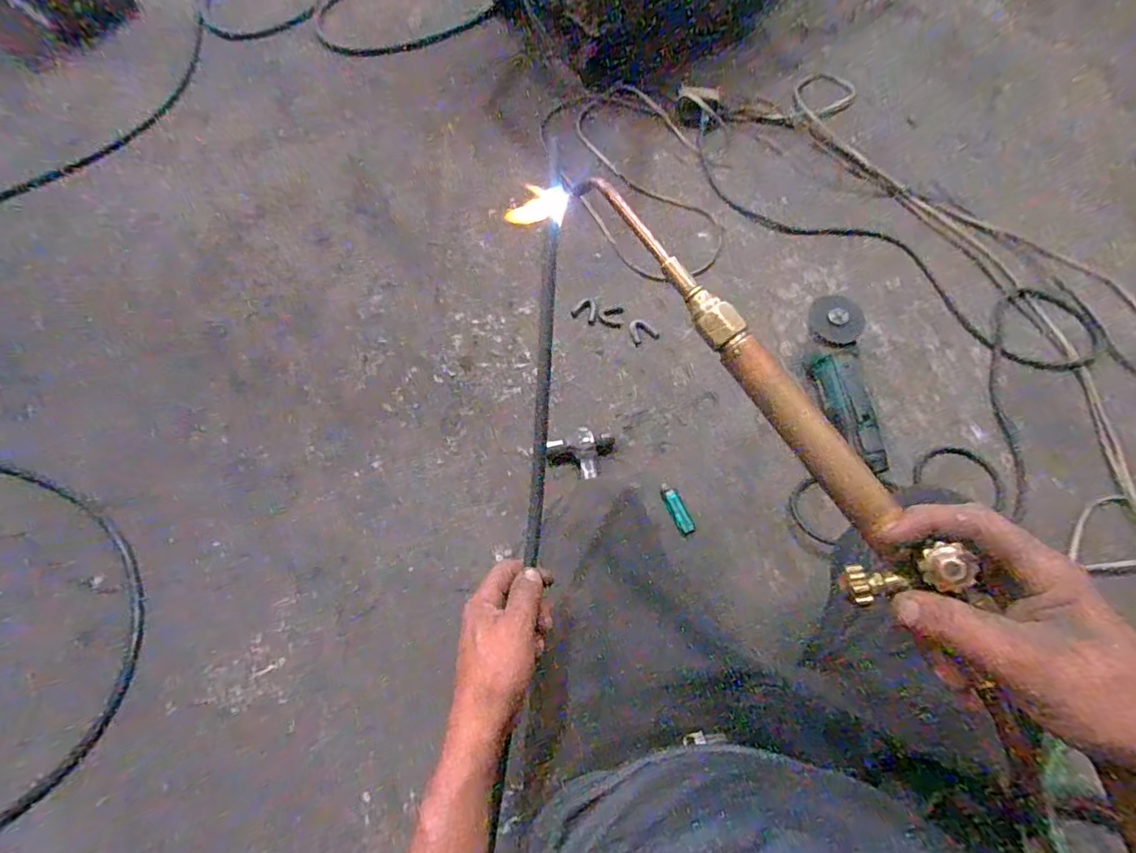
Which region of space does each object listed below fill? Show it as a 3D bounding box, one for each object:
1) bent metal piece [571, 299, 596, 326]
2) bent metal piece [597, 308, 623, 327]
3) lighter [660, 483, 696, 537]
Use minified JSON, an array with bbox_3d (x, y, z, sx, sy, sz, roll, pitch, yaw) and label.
[{"bbox_3d":[0.034,-0.209,0.949,0.043,0.008,0.042,22,72,10],"label":"bent metal piece"},{"bbox_3d":[0.078,-0.195,0.952,0.048,0.008,0.034,-12,70,-2],"label":"bent metal piece"},{"bbox_3d":[0.171,0.130,0.824,0.028,0.008,0.084,-24,70,-6],"label":"lighter"}]

